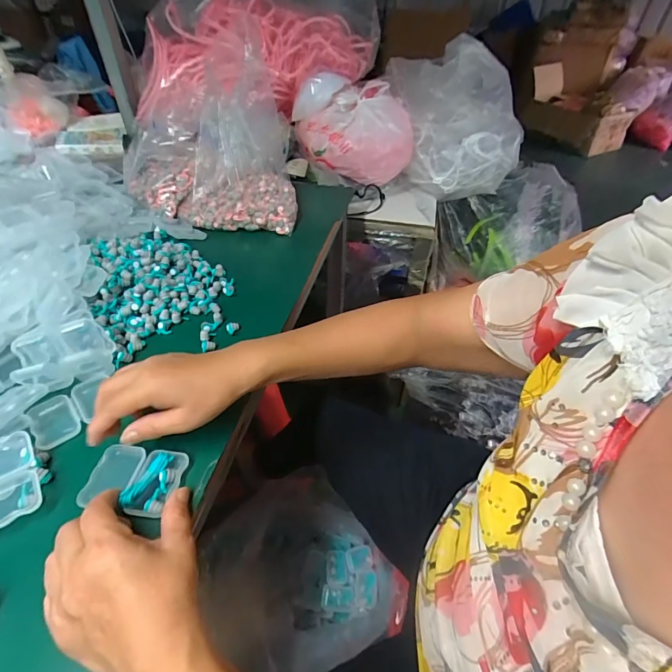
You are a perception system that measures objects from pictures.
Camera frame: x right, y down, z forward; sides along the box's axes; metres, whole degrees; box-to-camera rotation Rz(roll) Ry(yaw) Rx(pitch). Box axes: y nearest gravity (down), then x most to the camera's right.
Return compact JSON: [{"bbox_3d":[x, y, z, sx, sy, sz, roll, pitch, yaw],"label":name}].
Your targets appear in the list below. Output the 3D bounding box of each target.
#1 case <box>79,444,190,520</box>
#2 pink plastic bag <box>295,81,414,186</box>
[{"bbox_3d":[-0.172,0.121,0.329,0.074,0.027,0.057,9,44,7],"label":"case"},{"bbox_3d":[0.048,-0.426,0.805,0.216,0.151,0.171,-25,50,-25],"label":"pink plastic bag"}]

